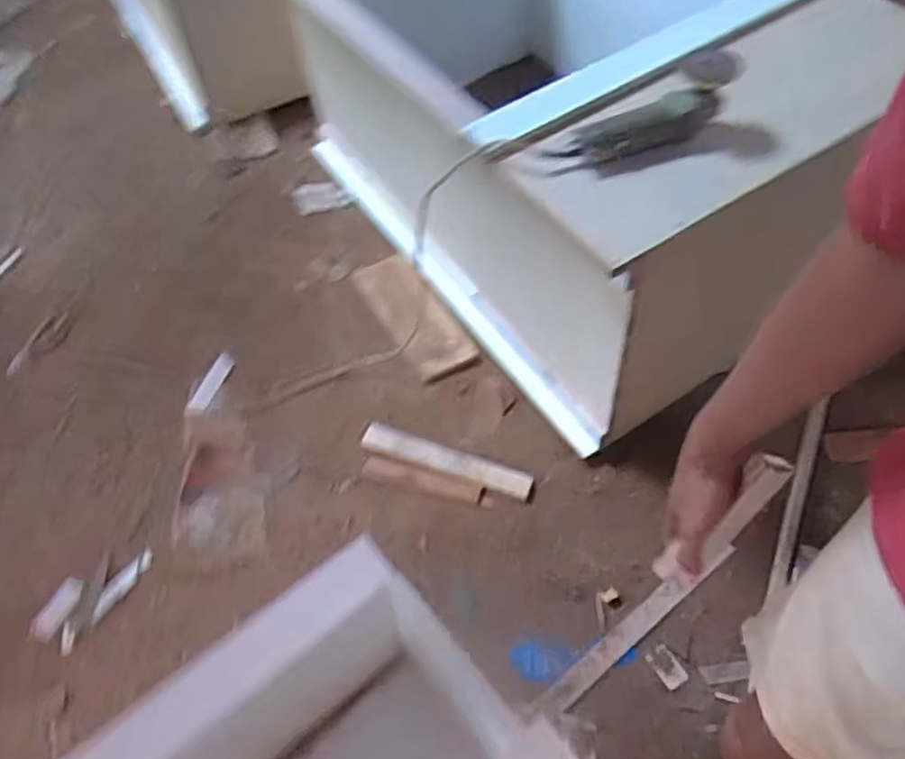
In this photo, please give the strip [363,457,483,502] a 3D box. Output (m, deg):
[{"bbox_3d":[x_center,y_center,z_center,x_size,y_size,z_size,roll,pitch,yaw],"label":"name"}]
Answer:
[{"bbox_3d":[-0.065,0.206,1.463,0.249,0.010,0.055,13,55,6],"label":"strip"}]

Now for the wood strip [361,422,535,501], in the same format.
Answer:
[{"bbox_3d":[-0.014,0.166,1.479,0.371,0.018,0.067,15,58,13],"label":"wood strip"}]

